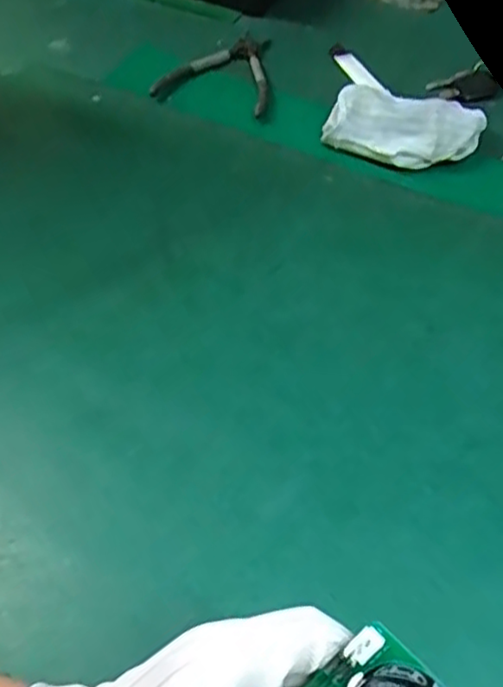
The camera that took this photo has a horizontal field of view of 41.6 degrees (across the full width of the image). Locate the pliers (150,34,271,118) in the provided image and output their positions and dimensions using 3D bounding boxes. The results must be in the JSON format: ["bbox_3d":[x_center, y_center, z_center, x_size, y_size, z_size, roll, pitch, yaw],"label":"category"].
[{"bbox_3d":[-0.020,-0.267,0.641,0.108,0.009,0.131,17,55,13],"label":"pliers"}]

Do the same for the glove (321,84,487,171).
[{"bbox_3d":[0.126,-0.180,0.557,0.124,0.032,0.070,14,54,12],"label":"glove"}]

